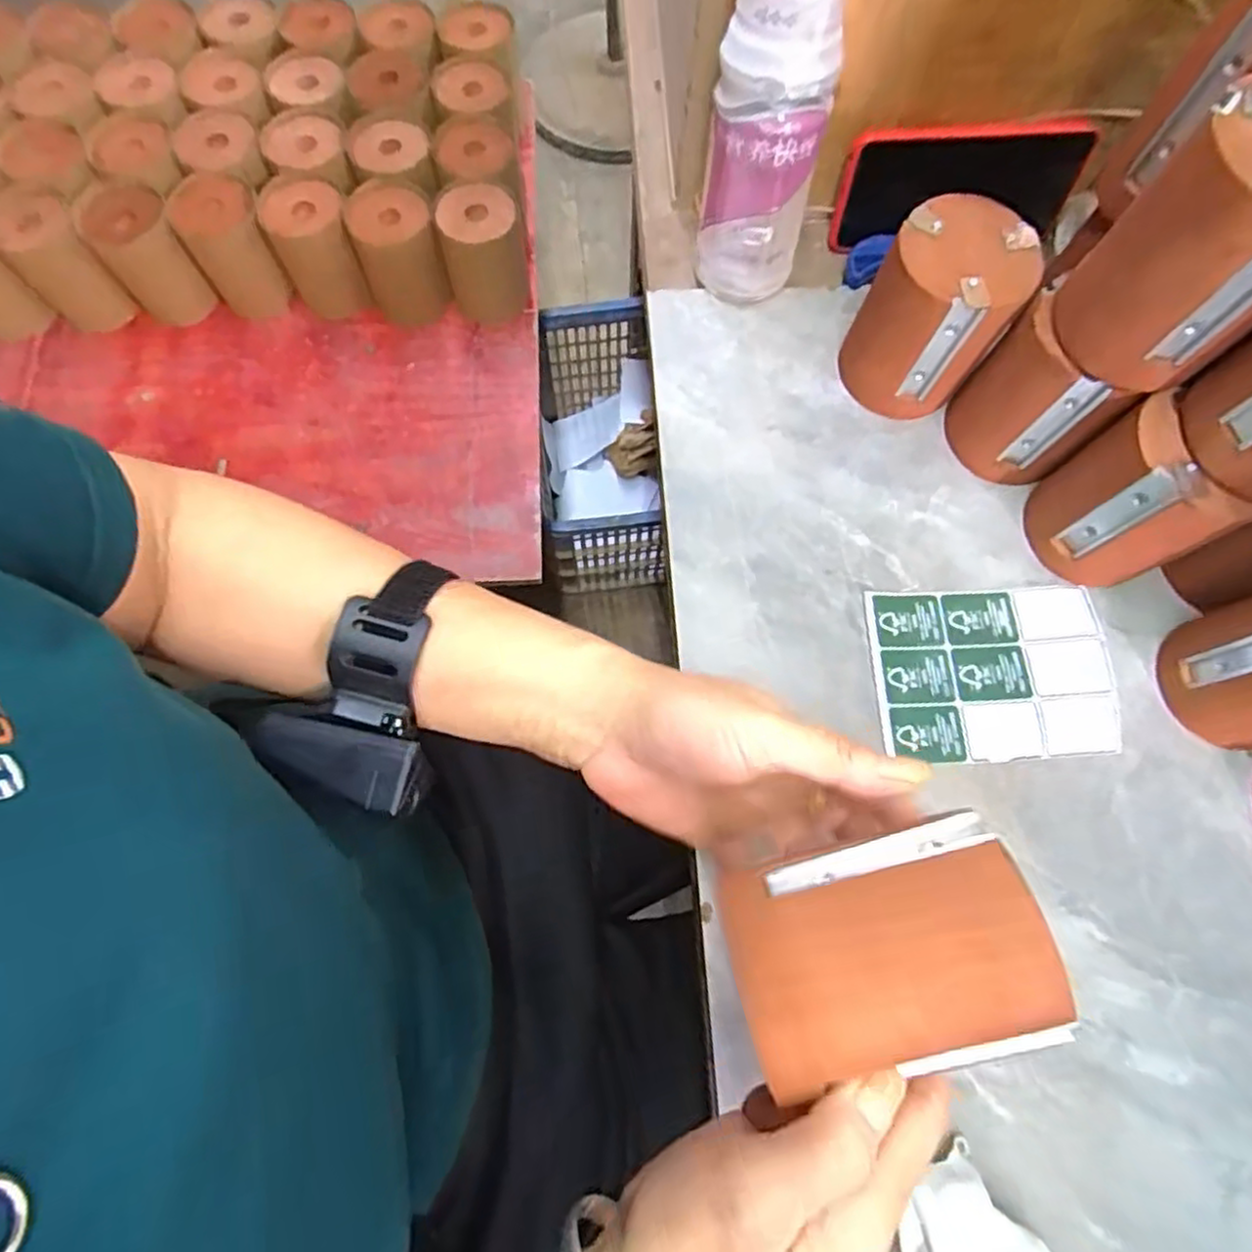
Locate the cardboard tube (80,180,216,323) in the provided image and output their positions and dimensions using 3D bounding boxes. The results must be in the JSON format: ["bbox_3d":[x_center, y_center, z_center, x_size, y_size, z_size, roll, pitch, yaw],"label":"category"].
[{"bbox_3d":[-0.492,-0.378,0.727,0.079,0.112,0.076,0,73,-1],"label":"cardboard tube"}]

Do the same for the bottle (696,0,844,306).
[{"bbox_3d":[0.083,-0.286,0.407,0.064,0.189,0.076,11,73,3],"label":"bottle"}]

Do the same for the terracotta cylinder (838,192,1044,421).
[{"bbox_3d":[0.185,-0.185,0.422,0.074,0.102,0.075,0,73,-1],"label":"terracotta cylinder"}]

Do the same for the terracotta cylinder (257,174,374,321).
[{"bbox_3d":[-0.326,-0.399,0.745,0.080,0.118,0.084,0,73,-1],"label":"terracotta cylinder"}]

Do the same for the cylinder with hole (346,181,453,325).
[{"bbox_3d":[-0.240,-0.393,0.752,0.084,0.124,0.083,-17,74,-6],"label":"cylinder with hole"}]

